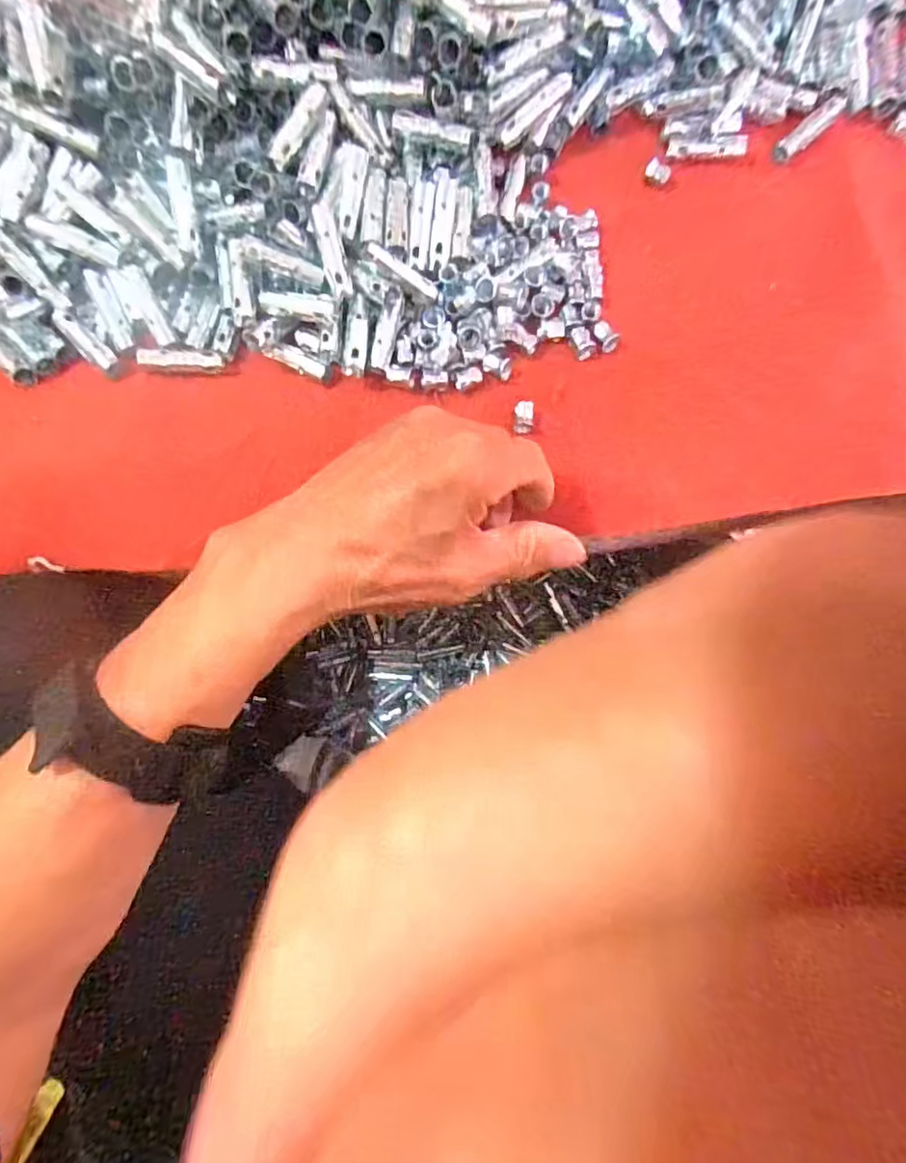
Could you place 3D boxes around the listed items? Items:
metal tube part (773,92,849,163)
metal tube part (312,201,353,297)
[{"bbox_3d":[0.188,-0.239,0.298,0.043,0.007,0.011,-40,85,-4],"label":"metal tube part"},{"bbox_3d":[-0.057,-0.158,0.270,0.010,0.009,0.043,-15,99,-1],"label":"metal tube part"}]

